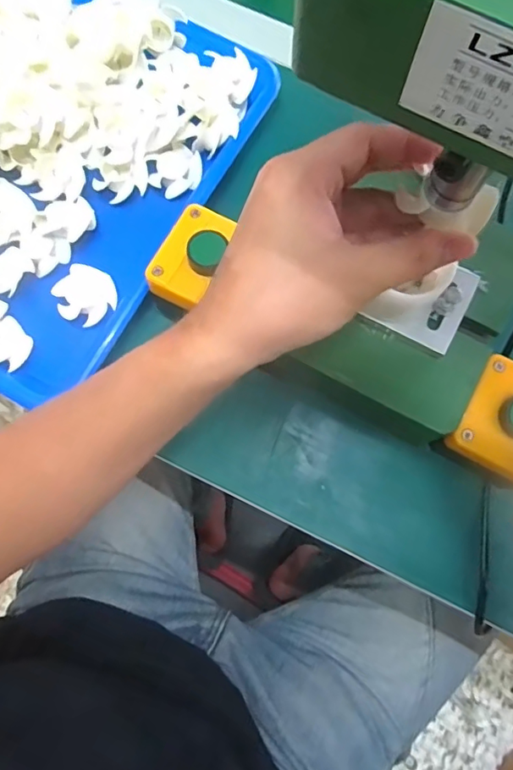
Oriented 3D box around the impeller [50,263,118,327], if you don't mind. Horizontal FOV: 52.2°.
[{"bbox_3d":[-0.127,-0.067,0.390,0.043,0.008,0.042,0,94,-2],"label":"impeller"}]

